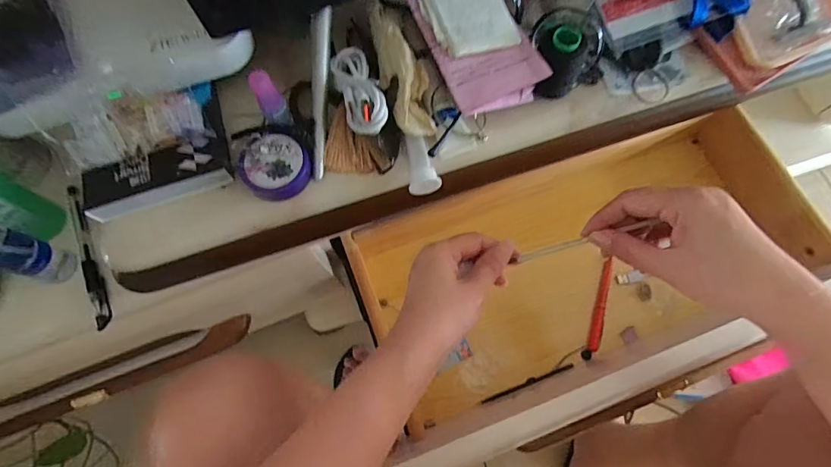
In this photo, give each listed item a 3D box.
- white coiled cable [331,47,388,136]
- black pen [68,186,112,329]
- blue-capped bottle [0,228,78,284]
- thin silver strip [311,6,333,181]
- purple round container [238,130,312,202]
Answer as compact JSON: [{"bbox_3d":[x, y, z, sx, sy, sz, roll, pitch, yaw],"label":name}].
[{"bbox_3d":[-0.043,-0.109,0.318,0.029,0.025,0.084,-18,71,-5],"label":"white coiled cable"},{"bbox_3d":[-0.296,0.021,0.391,0.015,0.016,0.138,-24,72,-7],"label":"black pen"},{"bbox_3d":[-0.329,0.009,0.335,0.036,0.131,0.029,11,71,5],"label":"blue-capped bottle"},{"bbox_3d":[-0.073,-0.107,0.332,0.014,0.005,0.126,2,94,3],"label":"thin silver strip"},{"bbox_3d":[-0.107,-0.052,0.332,0.051,0.019,0.050,-1,71,2],"label":"purple round container"}]

